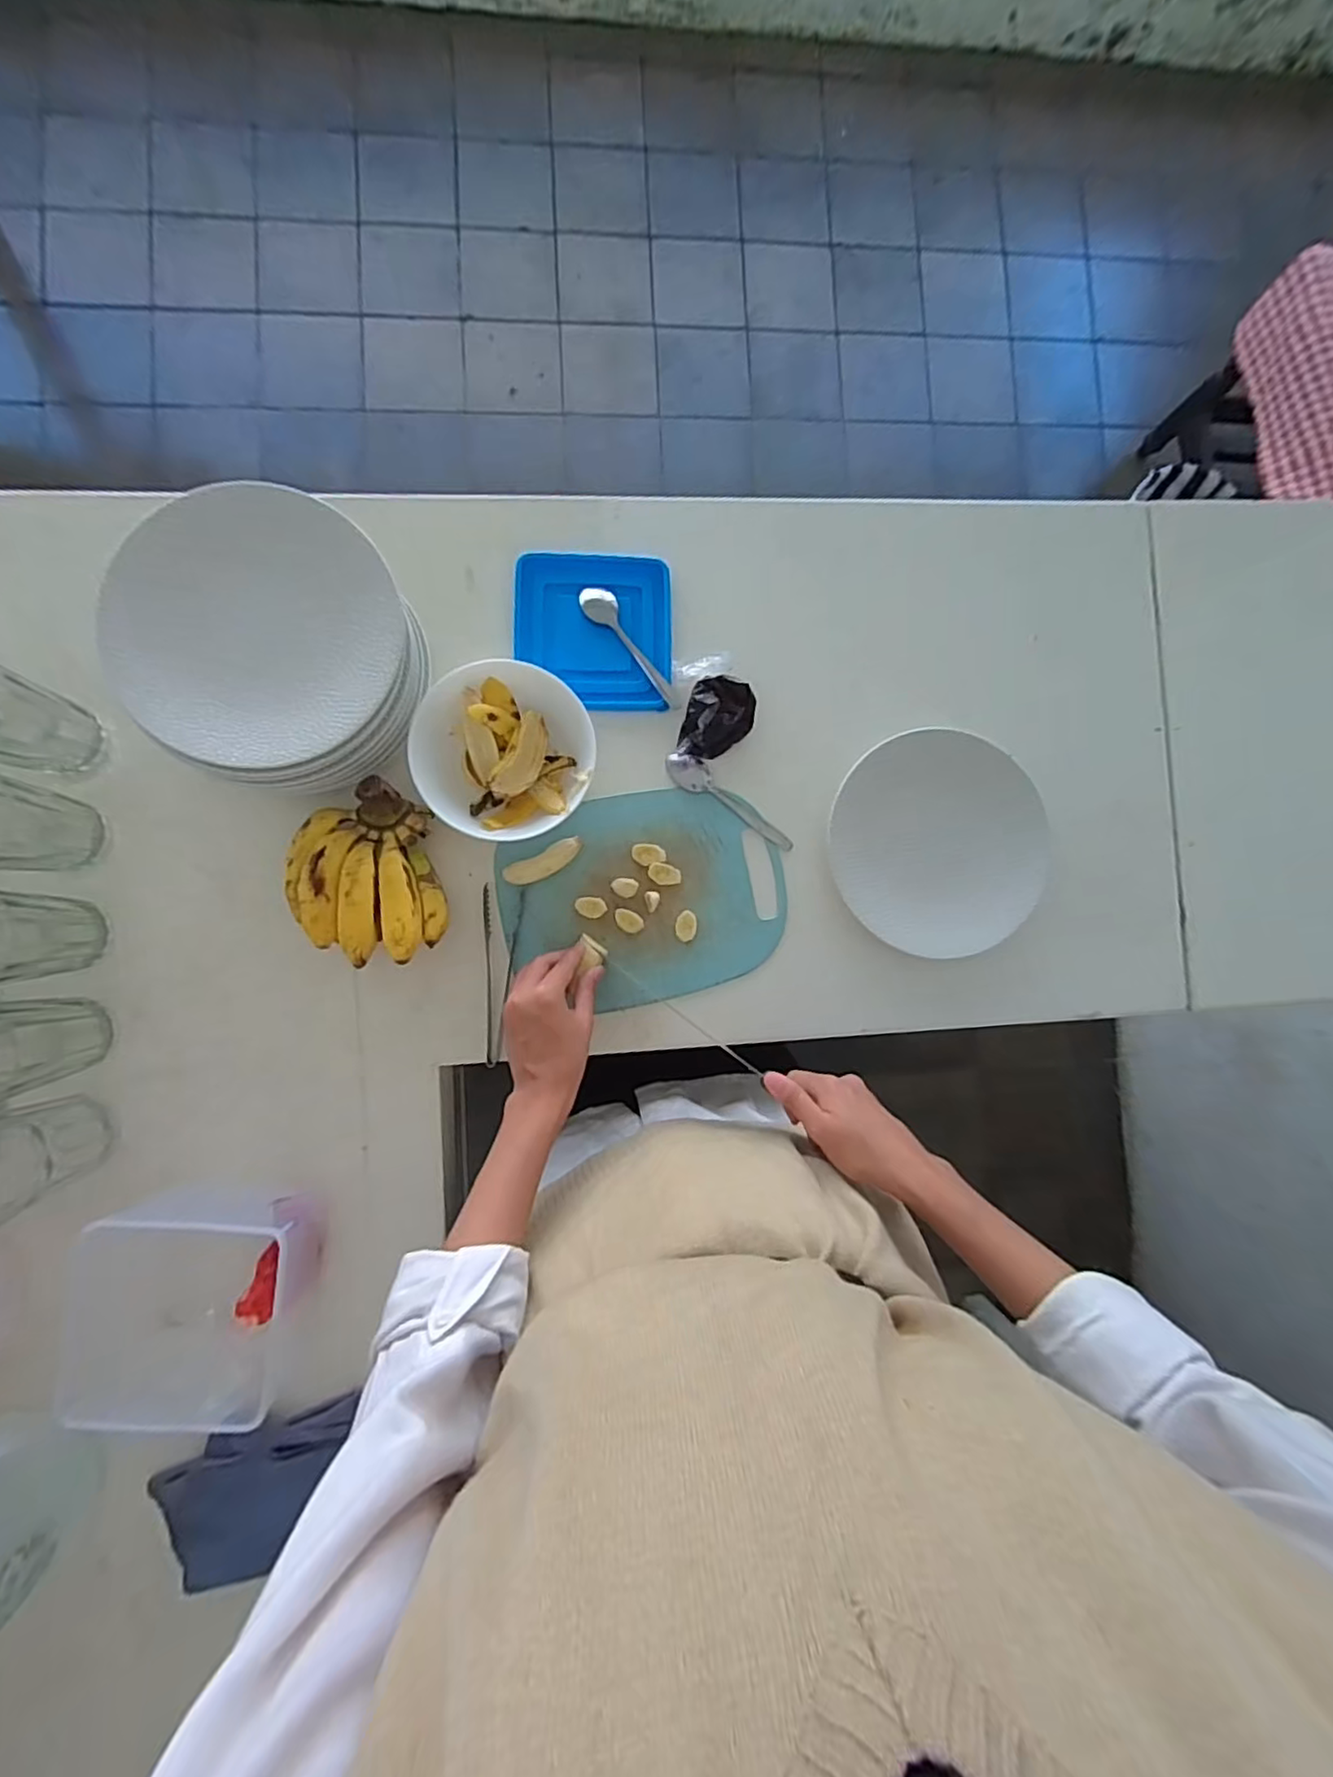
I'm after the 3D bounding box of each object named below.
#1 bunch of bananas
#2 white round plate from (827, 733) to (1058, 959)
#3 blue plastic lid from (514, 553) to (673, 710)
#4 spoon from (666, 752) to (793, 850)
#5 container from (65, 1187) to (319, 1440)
[{"bbox_3d":[-0.241,-0.009,0.514,0.110,0.062,0.133,-10,89,-5],"label":"bunch of bananas"},{"bbox_3d":[0.246,-0.040,0.579,0.185,0.017,0.199,0,88,-5],"label":"white round plate"},{"bbox_3d":[-0.064,-0.229,0.573,0.135,0.013,0.141,-2,88,-5],"label":"blue plastic lid"},{"bbox_3d":[0.059,-0.081,0.581,0.135,0.008,0.027,33,86,-3],"label":"spoon"},{"bbox_3d":[-0.338,0.298,0.470,0.129,0.081,0.138,4,88,-5],"label":"container"}]

